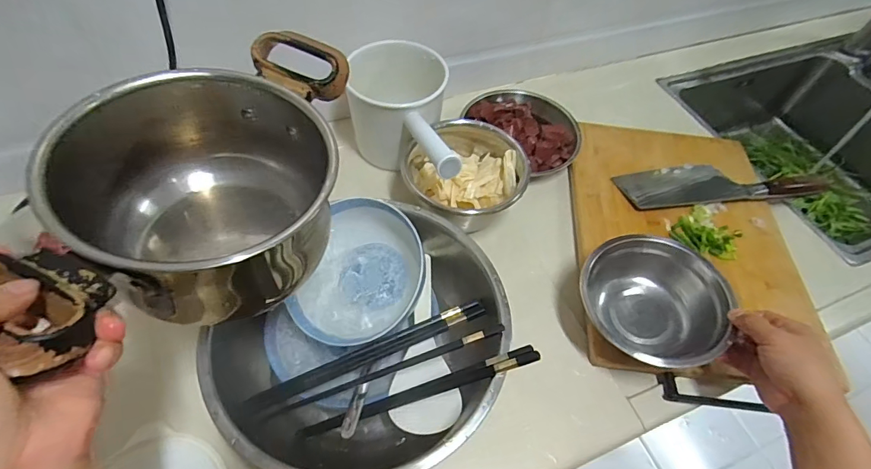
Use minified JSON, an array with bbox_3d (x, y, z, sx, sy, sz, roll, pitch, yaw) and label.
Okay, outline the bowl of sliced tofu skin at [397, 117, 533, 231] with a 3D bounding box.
[{"bbox_3d":[0.042,-0.080,0.591,0.157,0.094,0.149,2,56,-3],"label":"bowl of sliced tofu skin"}]

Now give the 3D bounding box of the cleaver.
[{"bbox_3d":[0.430,-0.079,0.638,0.325,0.029,0.080,-2,56,-6],"label":"cleaver"}]

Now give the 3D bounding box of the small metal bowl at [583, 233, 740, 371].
[{"bbox_3d":[0.231,0.074,0.476,0.125,0.068,0.137,2,56,-3],"label":"small metal bowl"}]

